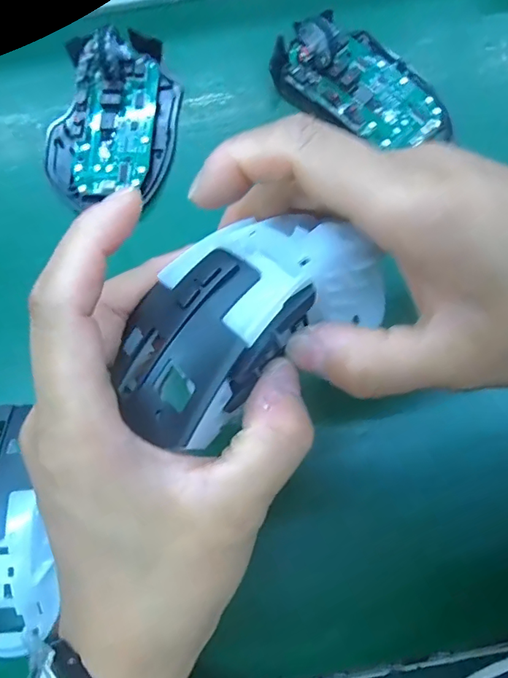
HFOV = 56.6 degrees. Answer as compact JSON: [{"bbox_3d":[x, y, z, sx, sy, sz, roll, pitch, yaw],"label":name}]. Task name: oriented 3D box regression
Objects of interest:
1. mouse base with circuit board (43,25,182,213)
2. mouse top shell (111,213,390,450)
[{"bbox_3d":[-0.085,-0.134,0.280,0.075,0.021,0.108,5,79,2],"label":"mouse base with circuit board"},{"bbox_3d":[-0.004,-0.010,0.153,0.093,0.028,0.055,-35,80,-6],"label":"mouse top shell"}]

